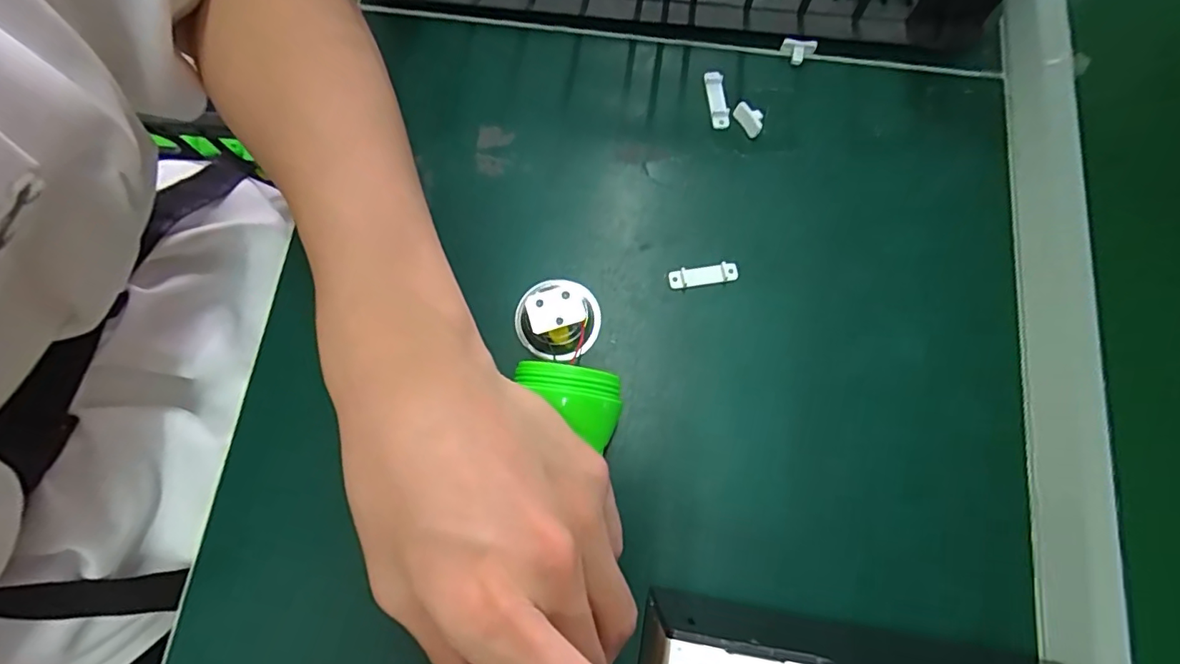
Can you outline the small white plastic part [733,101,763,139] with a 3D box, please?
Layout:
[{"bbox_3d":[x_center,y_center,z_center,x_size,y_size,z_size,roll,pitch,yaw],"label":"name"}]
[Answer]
[{"bbox_3d":[0.092,-0.123,0.319,0.012,0.008,0.019,-33,78,-9],"label":"small white plastic part"}]

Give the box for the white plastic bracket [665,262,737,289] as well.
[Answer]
[{"bbox_3d":[0.061,-0.031,0.298,0.037,0.004,0.009,-8,75,-3],"label":"white plastic bracket"}]

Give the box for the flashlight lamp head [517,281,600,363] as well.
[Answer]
[{"bbox_3d":[-0.014,-0.007,0.279,0.035,0.025,0.043,43,78,10],"label":"flashlight lamp head"}]

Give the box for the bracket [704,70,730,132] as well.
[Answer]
[{"bbox_3d":[0.074,-0.137,0.326,0.011,0.010,0.035,-2,75,-2],"label":"bracket"}]

